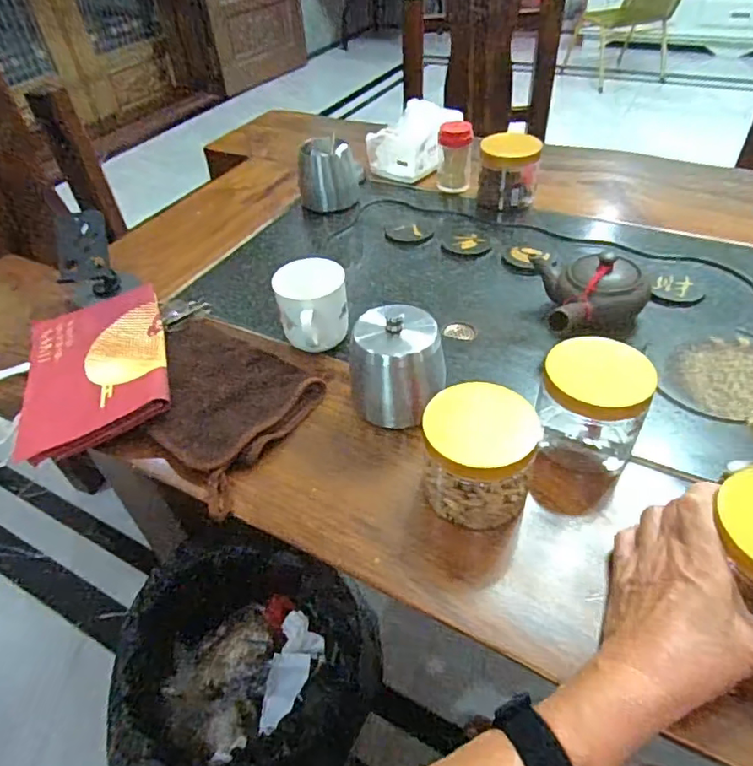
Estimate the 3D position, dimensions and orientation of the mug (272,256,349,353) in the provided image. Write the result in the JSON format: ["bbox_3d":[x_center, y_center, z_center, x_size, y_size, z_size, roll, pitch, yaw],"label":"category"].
[{"bbox_3d":[-0.066,-0.078,0.584,0.075,0.076,0.077,-11,44,-5],"label":"mug"}]

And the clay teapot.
[{"bbox_3d":[0.231,-0.088,0.596,0.113,0.067,0.125,-2,44,5],"label":"clay teapot"}]

